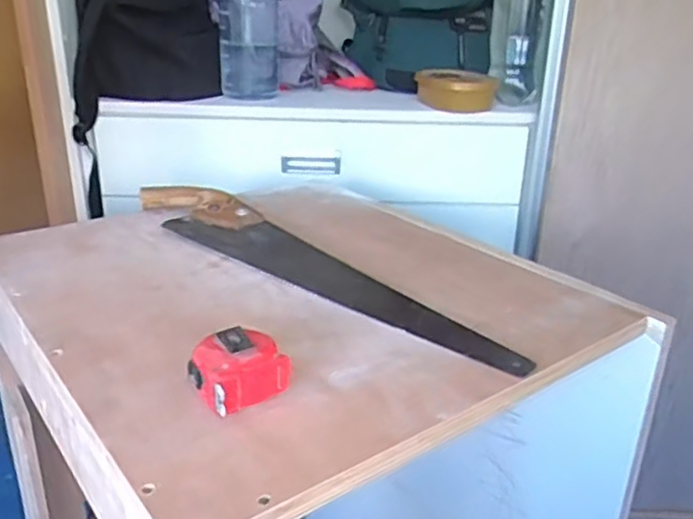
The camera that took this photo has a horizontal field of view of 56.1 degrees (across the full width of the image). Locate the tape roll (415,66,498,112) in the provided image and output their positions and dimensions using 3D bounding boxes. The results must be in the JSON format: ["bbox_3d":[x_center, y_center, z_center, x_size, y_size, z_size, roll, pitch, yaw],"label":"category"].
[{"bbox_3d":[0.201,-0.316,1.208,0.113,0.061,0.121,-11,24,-28],"label":"tape roll"}]

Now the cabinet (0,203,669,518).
[{"bbox_3d":[-0.063,0.377,0.823,0.492,0.833,0.544,-14,26,-34],"label":"cabinet"}]

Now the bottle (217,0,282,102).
[{"bbox_3d":[-0.173,-0.452,1.169,0.113,0.312,0.092,-1,22,-6],"label":"bottle"}]

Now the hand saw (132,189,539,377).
[{"bbox_3d":[-0.046,-0.006,0.705,0.547,0.026,0.084,21,30,36],"label":"hand saw"}]

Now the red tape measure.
[{"bbox_3d":[-0.080,0.079,0.481,0.062,0.039,0.051,-15,30,-36],"label":"red tape measure"}]

